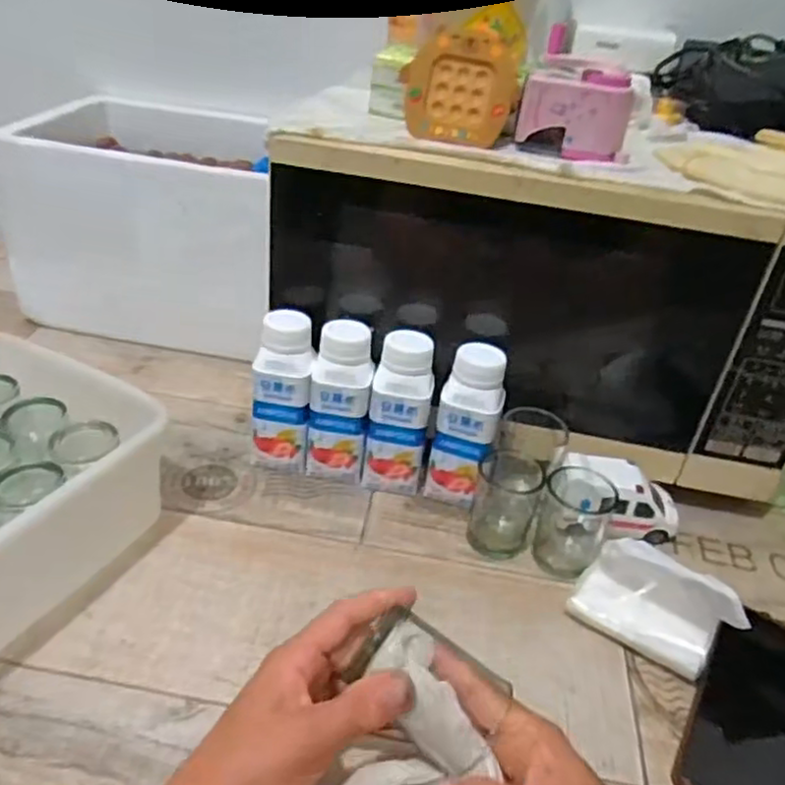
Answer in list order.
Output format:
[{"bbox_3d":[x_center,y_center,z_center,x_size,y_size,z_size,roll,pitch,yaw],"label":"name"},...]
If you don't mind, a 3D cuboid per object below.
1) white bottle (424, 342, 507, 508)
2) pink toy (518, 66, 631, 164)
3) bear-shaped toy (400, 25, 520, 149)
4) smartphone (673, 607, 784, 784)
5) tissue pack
[{"bbox_3d":[0.061,0.035,0.579,0.052,0.139,0.052,13,34,8],"label":"white bottle"},{"bbox_3d":[0.136,-0.209,0.520,0.077,0.059,0.036,13,36,9],"label":"pink toy"},{"bbox_3d":[0.052,-0.230,0.528,0.083,0.084,0.023,7,8,8],"label":"bear-shaped toy"},{"bbox_3d":[0.242,0.208,0.458,0.078,0.015,0.169,24,37,23],"label":"smartphone"},{"bbox_3d":[0.188,0.146,0.500,0.105,0.073,0.063,24,37,23],"label":"tissue pack"}]

